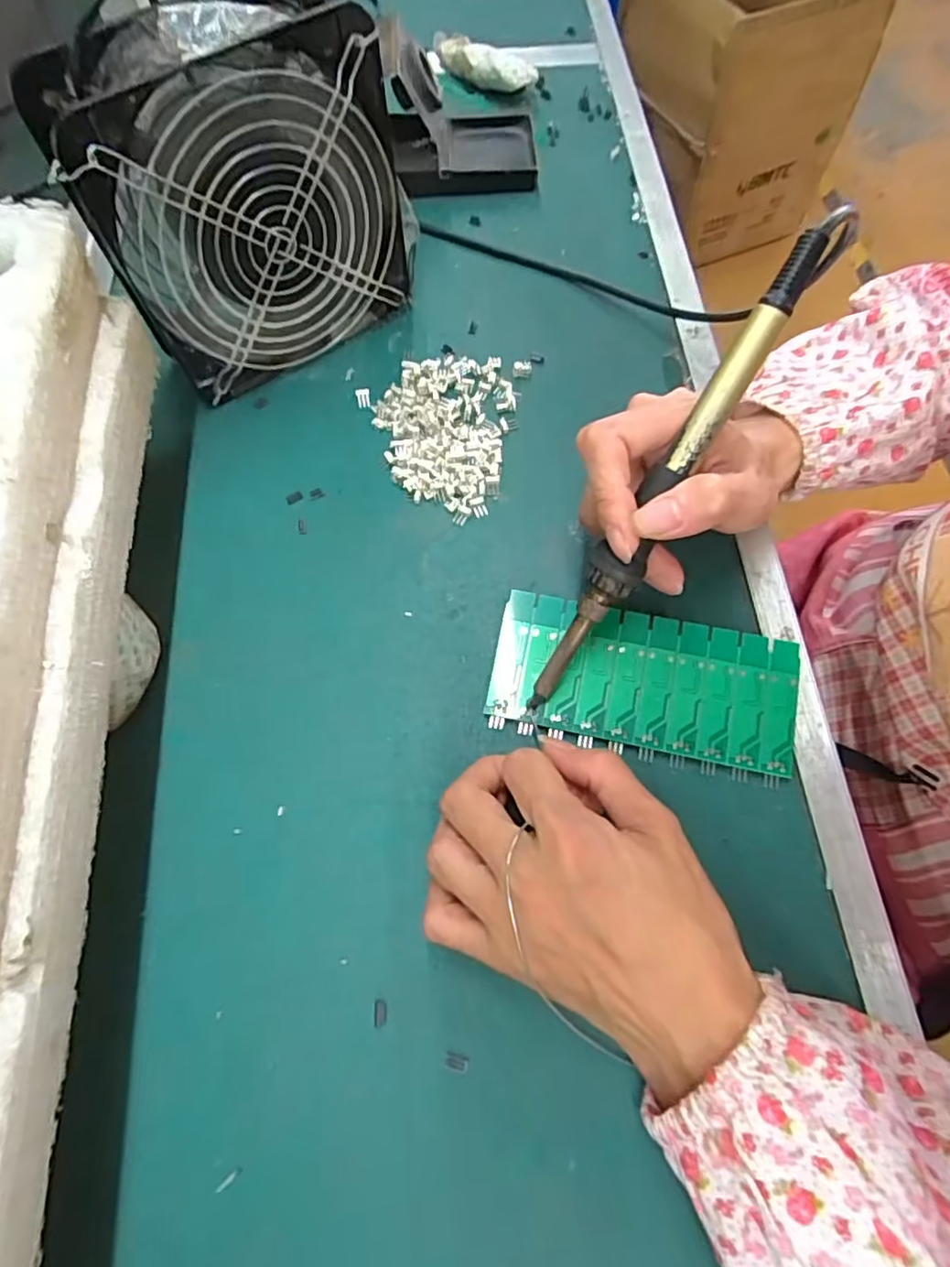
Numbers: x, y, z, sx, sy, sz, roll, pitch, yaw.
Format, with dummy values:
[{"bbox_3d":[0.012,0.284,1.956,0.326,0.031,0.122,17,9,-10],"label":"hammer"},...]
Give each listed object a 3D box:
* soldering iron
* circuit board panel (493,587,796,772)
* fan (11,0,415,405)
[{"bbox_3d":[0.072,-0.053,0.237,0.019,0.015,0.211,32,112,10],"label":"soldering iron"},{"bbox_3d":[0.079,0.021,0.285,0.138,0.008,0.063,11,68,6],"label":"circuit board panel"},{"bbox_3d":[-0.112,-0.223,0.316,0.159,0.152,0.058,-32,70,-12],"label":"fan"}]

